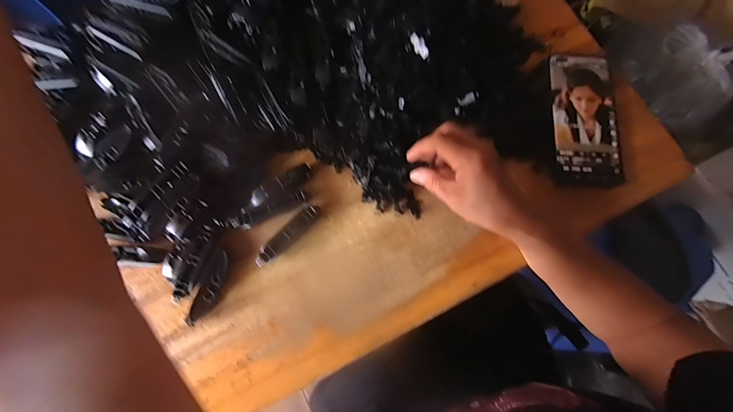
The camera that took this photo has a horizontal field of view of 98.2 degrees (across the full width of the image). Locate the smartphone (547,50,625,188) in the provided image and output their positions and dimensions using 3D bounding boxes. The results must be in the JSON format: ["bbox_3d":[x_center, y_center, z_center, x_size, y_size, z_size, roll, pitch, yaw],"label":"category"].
[{"bbox_3d":[0.250,-0.103,0.364,0.069,0.005,0.162,4,76,1],"label":"smartphone"}]

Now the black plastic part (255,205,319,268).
[{"bbox_3d":[-0.083,0.030,0.335,0.082,0.013,0.020,-44,80,-10],"label":"black plastic part"}]

